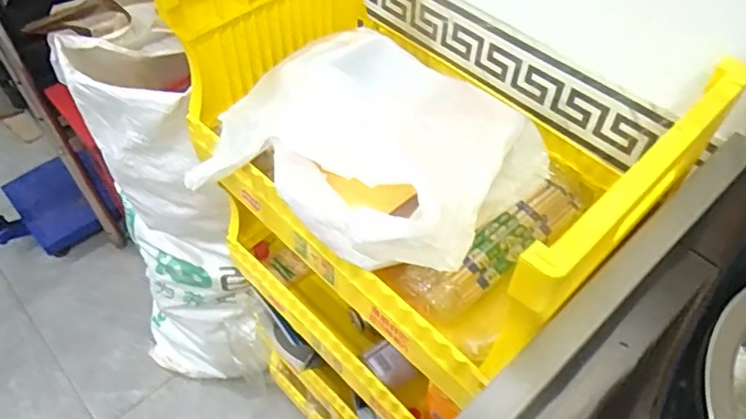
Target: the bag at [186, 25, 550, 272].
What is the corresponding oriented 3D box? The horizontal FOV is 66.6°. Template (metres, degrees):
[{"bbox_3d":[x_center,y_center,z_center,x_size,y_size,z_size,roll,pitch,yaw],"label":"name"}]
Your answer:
[{"bbox_3d":[-0.012,-0.066,0.564,0.305,0.117,0.249,31,55,19],"label":"bag"}]

